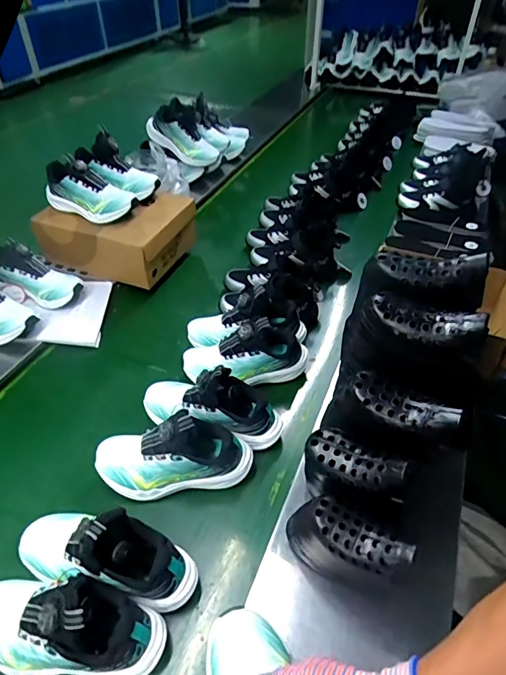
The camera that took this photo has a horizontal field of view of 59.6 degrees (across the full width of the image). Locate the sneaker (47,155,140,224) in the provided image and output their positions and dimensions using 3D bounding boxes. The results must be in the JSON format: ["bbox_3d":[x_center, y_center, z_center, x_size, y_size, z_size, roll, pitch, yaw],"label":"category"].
[{"bbox_3d":[-0.373,-0.336,1.003,0.211,0.099,0.085,22,47,22],"label":"sneaker"}]

